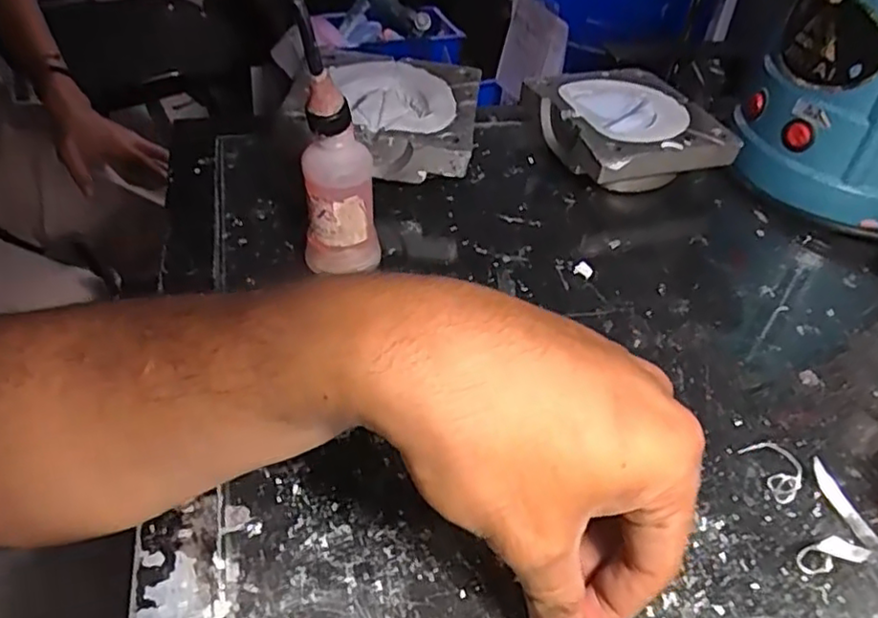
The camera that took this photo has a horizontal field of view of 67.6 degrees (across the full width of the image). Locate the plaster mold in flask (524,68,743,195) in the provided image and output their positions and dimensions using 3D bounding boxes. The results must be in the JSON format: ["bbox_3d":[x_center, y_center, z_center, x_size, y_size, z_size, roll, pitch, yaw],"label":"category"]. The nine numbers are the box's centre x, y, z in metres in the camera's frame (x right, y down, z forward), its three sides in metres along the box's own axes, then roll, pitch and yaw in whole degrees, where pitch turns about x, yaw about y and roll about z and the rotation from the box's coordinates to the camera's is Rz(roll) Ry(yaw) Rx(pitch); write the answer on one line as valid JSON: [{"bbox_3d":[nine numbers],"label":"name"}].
[{"bbox_3d":[0.136,-0.132,0.489,0.120,0.045,0.122,-11,46,-17],"label":"plaster mold in flask"}]

